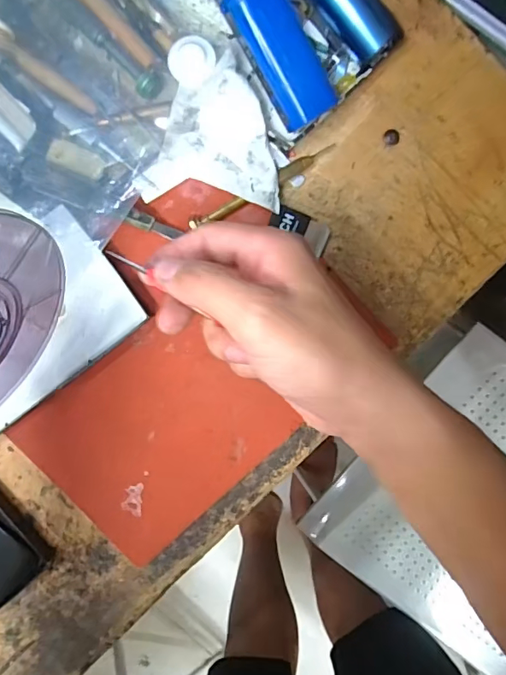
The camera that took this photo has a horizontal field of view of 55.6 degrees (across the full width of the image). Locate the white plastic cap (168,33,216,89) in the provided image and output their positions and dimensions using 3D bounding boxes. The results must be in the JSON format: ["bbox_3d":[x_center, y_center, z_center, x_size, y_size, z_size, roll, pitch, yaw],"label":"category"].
[{"bbox_3d":[-0.039,-0.175,0.308,0.029,0.019,0.030,41,95,-4],"label":"white plastic cap"}]

